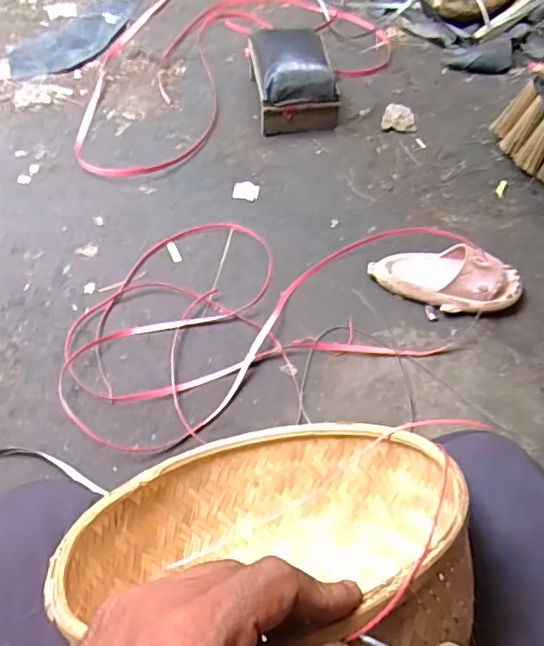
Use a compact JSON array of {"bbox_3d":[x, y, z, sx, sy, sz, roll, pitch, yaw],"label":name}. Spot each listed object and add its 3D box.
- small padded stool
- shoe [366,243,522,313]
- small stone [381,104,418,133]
[{"bbox_3d":[0.047,-0.580,1.352,0.178,0.158,0.224,-7,59,-5],"label":"small padded stool"},{"bbox_3d":[0.327,-0.084,1.086,0.269,0.084,0.108,8,59,4],"label":"shoe"},{"bbox_3d":[0.306,-0.494,1.389,0.081,0.025,0.067,7,59,3],"label":"small stone"}]

